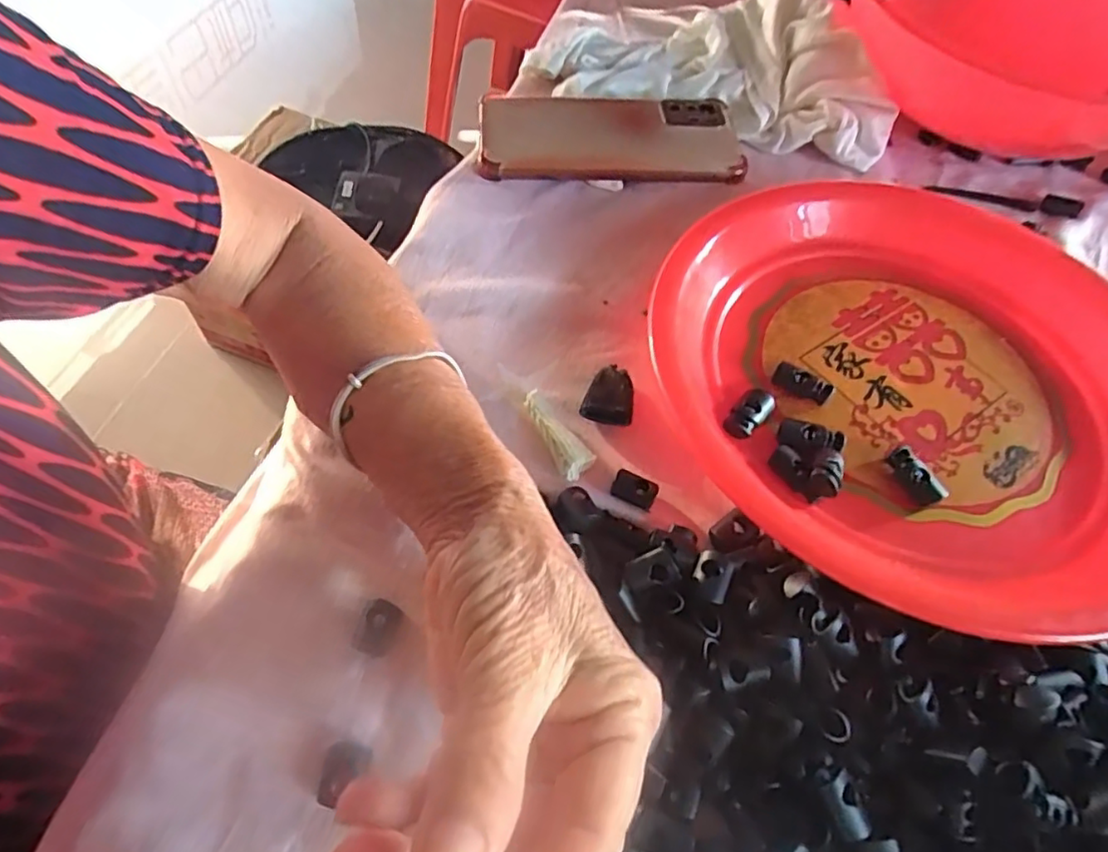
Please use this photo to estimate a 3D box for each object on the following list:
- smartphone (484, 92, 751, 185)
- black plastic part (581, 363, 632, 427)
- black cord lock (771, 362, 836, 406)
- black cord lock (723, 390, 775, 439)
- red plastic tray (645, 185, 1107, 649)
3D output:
[{"bbox_3d":[0.036,-0.186,0.397,0.163,0.013,0.074,2,65,-6],"label":"smartphone"},{"bbox_3d":[0.027,-0.015,0.302,0.023,0.013,0.028,12,59,3],"label":"black plastic part"},{"bbox_3d":[0.120,-0.020,0.301,0.028,0.010,0.012,37,64,17],"label":"black cord lock"},{"bbox_3d":[0.091,-0.005,0.291,0.014,0.009,0.030,38,64,17],"label":"black cord lock"},{"bbox_3d":[0.176,-0.026,0.304,0.245,0.034,0.252,27,61,12],"label":"red plastic tray"}]

